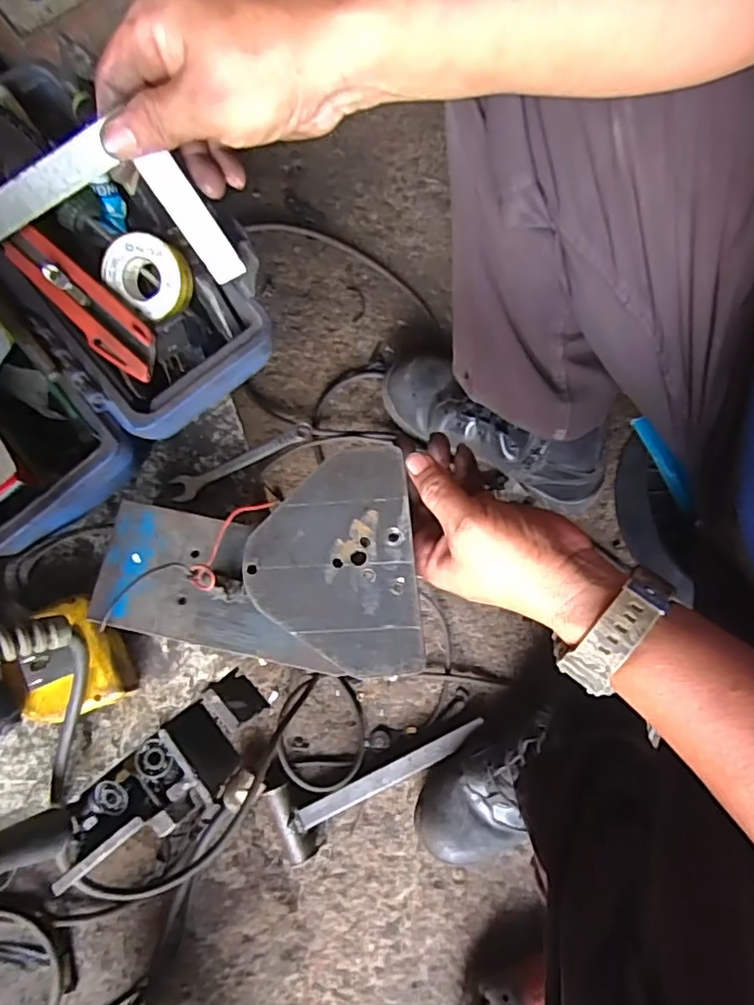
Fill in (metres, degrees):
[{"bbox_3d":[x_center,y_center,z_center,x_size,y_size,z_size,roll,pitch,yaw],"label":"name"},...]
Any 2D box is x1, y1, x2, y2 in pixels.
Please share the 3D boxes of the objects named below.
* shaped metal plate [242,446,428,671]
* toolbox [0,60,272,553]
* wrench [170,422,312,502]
[{"bbox_3d":[-0.028,0.036,0.373,0.101,0.005,0.138,-4,77,-2],"label":"shaped metal plate"},{"bbox_3d":[-0.238,-0.134,0.400,0.238,0.081,0.278,-41,81,-7],"label":"toolbox"},{"bbox_3d":[-0.098,-0.030,0.439,0.108,0.006,0.018,-24,79,-4],"label":"wrench"}]

